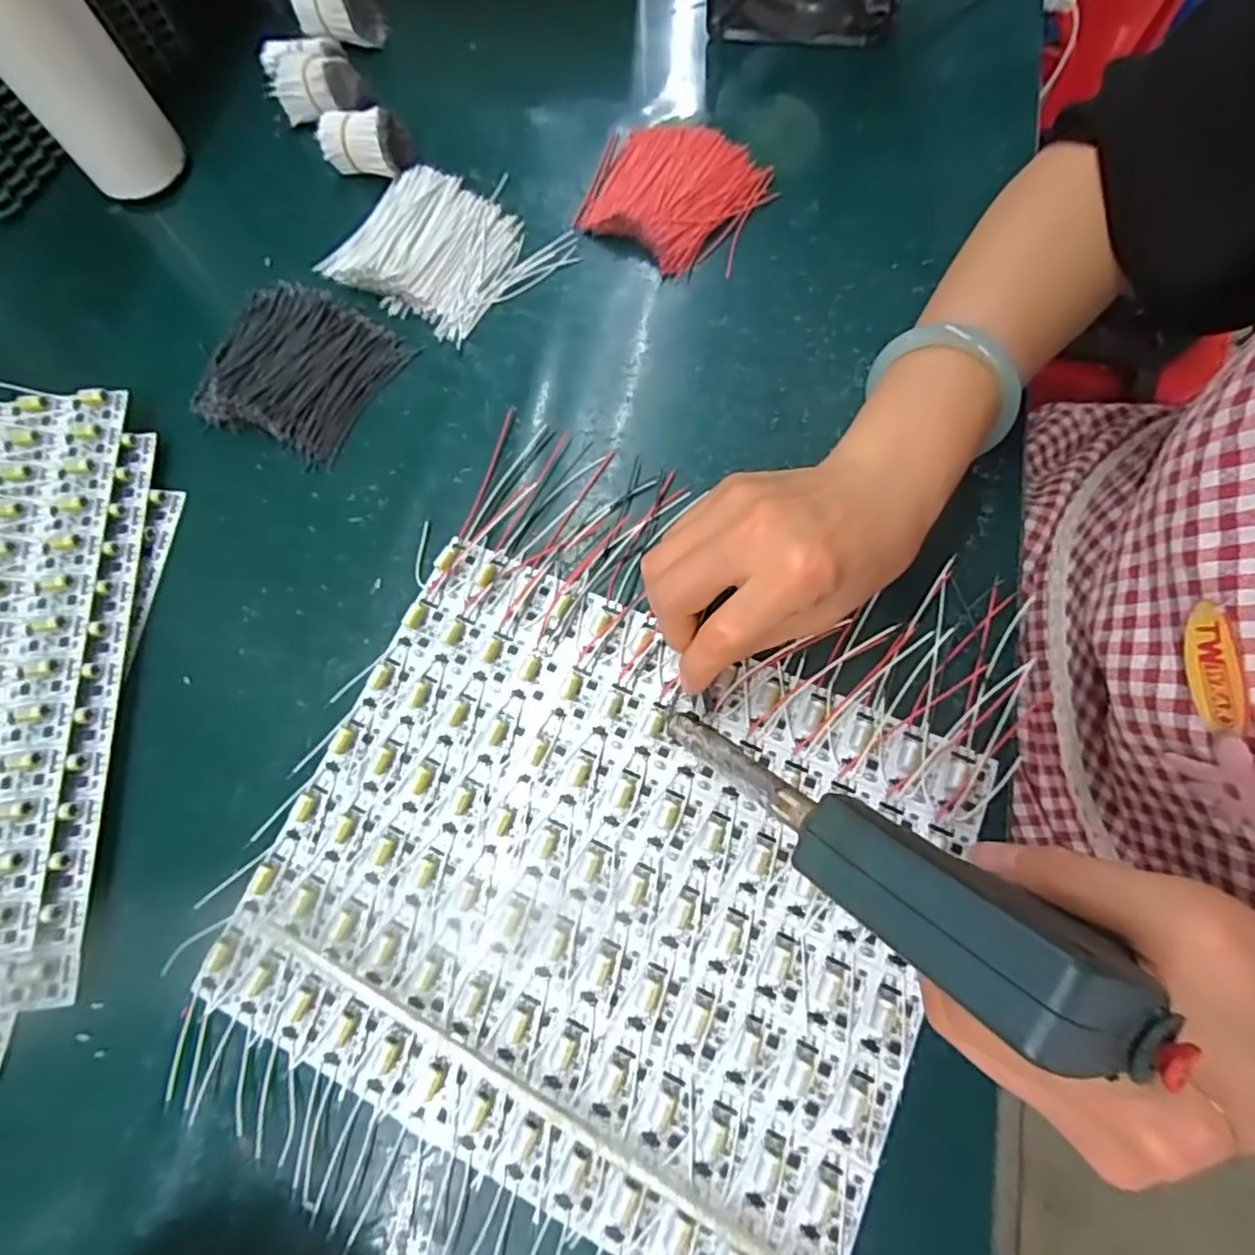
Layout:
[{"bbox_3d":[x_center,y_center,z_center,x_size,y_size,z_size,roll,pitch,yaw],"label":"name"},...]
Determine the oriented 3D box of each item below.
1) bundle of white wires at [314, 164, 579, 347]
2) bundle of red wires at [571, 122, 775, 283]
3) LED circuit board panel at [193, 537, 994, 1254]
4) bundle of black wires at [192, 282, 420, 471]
[{"bbox_3d":[-0.111,-0.234,0.387,0.119,0.015,0.109,38,78,13],"label":"bundle of white wires"},{"bbox_3d":[0.026,-0.267,0.391,0.108,0.017,0.094,27,76,11],"label":"bundle of red wires"},{"bbox_3d":[-0.014,0.110,0.286,0.281,0.018,0.237,23,76,8],"label":"LED circuit board panel"},{"bbox_3d":[-0.193,-0.151,0.369,0.095,0.020,0.098,29,76,11],"label":"bundle of black wires"}]

